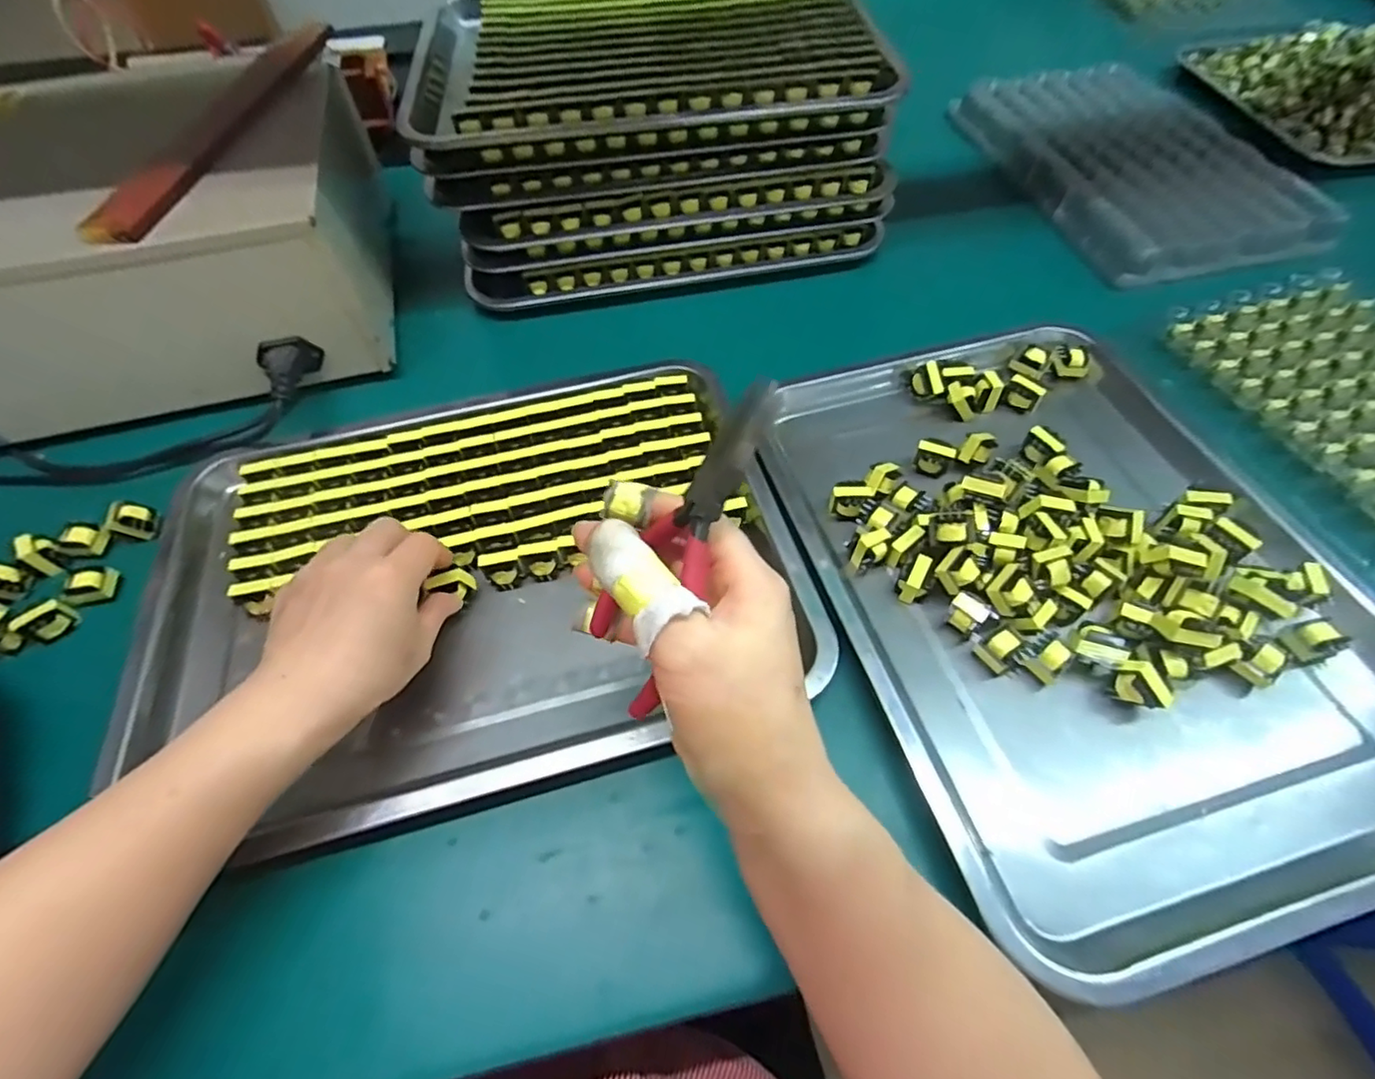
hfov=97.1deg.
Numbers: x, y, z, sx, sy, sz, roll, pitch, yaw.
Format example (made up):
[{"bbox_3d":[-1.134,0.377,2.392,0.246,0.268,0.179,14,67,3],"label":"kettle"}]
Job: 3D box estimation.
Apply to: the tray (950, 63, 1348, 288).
[{"bbox_3d":[0.453,-0.393,0.625,0.223,0.040,0.342,-9,58,-4],"label":"tray"}]

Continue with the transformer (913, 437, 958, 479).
[{"bbox_3d":[0.174,-0.057,0.430,0.025,0.025,0.017,24,62,16],"label":"transformer"}]

